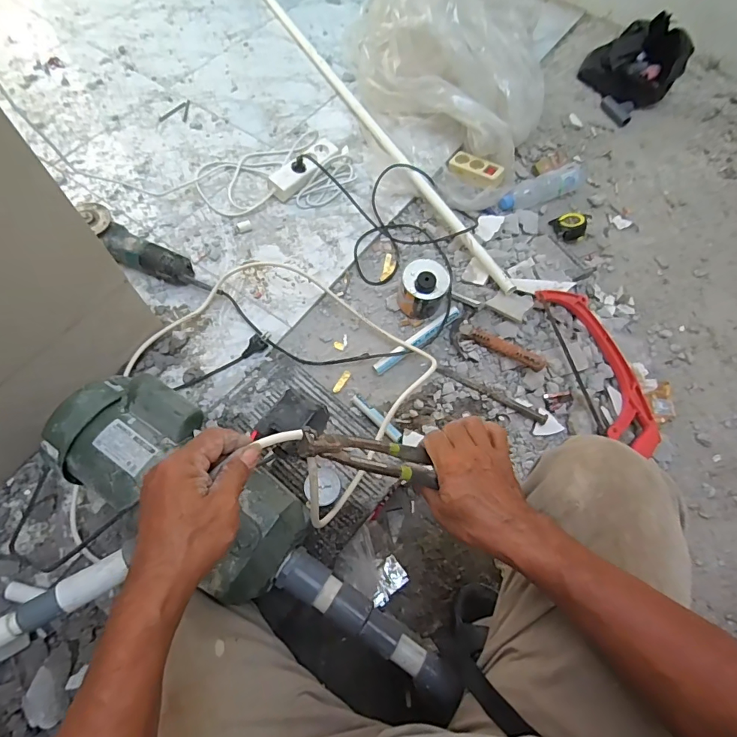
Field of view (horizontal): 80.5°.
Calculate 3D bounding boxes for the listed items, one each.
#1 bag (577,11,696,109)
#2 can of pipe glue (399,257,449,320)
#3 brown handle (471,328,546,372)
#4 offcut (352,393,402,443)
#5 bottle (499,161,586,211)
[{"bbox_3d":[0.783,-0.887,1.274,0.211,0.159,0.190,-12,68,-9],"label":"bag"},{"bbox_3d":[0.118,-0.171,0.923,0.105,0.100,0.094,25,67,8],"label":"can of pipe glue"},{"bbox_3d":[0.283,-0.040,0.886,0.158,0.032,0.027,31,67,27],"label":"brown handle"},{"bbox_3d":[0.019,0.097,0.868,0.023,0.020,0.126,-39,74,-18],"label":"offcut"},{"bbox_3d":[0.451,-0.464,1.117,0.244,0.057,0.084,-31,72,-15],"label":"bottle"}]

